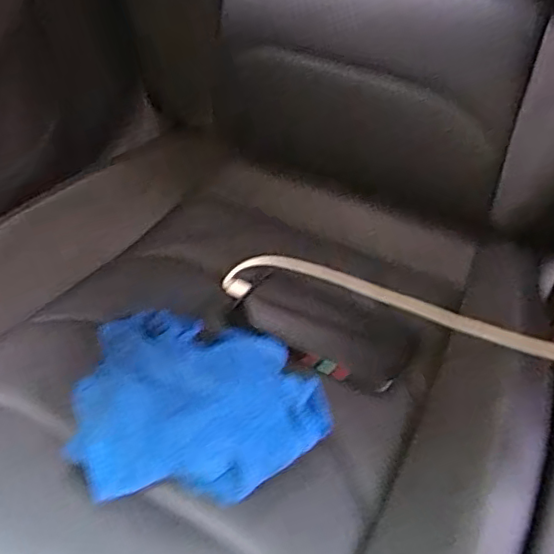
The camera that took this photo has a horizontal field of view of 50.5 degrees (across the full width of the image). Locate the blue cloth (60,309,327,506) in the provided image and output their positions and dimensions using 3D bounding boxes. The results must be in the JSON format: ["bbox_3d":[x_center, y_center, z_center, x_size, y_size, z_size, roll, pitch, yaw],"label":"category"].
[{"bbox_3d":[-0.053,0.090,0.409,0.168,0.065,0.114,-6,56,1],"label":"blue cloth"}]

